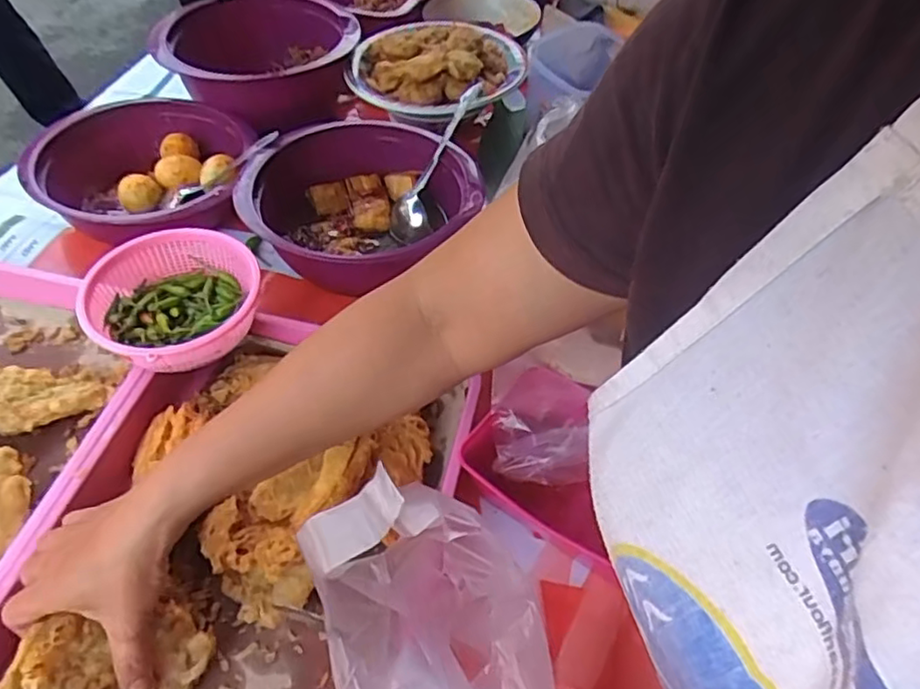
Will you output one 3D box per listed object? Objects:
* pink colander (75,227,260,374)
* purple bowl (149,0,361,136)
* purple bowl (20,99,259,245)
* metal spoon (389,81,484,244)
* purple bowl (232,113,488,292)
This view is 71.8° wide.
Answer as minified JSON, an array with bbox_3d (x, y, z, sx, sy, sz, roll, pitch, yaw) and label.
[{"bbox_3d":[-0.234,-0.034,0.528,0.135,0.046,0.133,1,52,-1],"label":"pink colander"},{"bbox_3d":[-0.241,-0.344,0.786,0.206,0.092,0.215,1,52,-1],"label":"purple bowl"},{"bbox_3d":[-0.339,-0.179,0.692,0.214,0.068,0.200,1,52,-1],"label":"purple bowl"},{"bbox_3d":[-0.022,-0.191,0.662,0.050,0.016,0.183,26,90,17],"label":"metal spoon"},{"bbox_3d":[-0.101,-0.135,0.645,0.213,0.076,0.211,1,52,-1],"label":"purple bowl"}]

